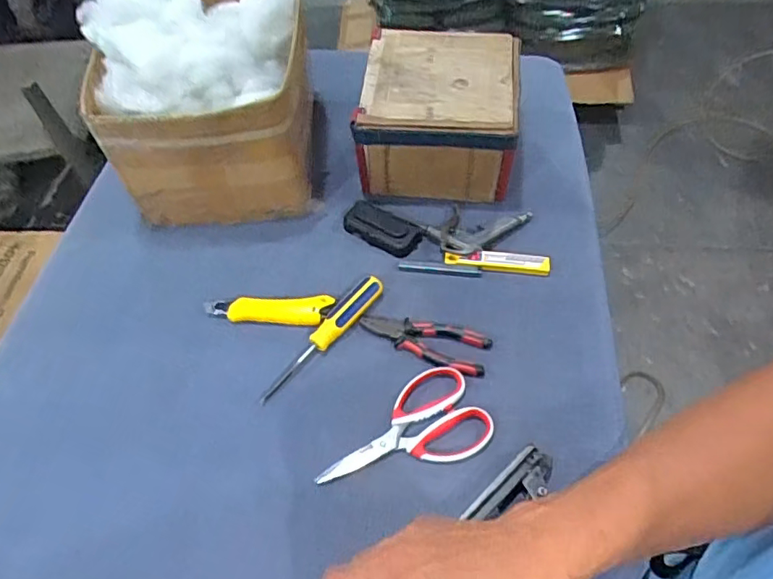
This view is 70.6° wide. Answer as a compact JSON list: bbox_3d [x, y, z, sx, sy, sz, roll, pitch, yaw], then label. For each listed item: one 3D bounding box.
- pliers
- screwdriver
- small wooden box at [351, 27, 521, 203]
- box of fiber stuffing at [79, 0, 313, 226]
[{"bbox_3d":[0.043,0.057,0.643,0.152,0.012,0.055,15,58,15],"label":"pliers"},{"bbox_3d":[-0.074,0.056,0.649,0.038,0.027,0.191,29,62,23],"label":"screwdriver"},{"bbox_3d":[0.076,-0.247,0.782,0.208,0.140,0.208,5,56,9],"label":"small wooden box"},{"bbox_3d":[-0.237,-0.266,0.749,0.262,0.253,0.268,-3,55,3],"label":"box of fiber stuffing"}]

